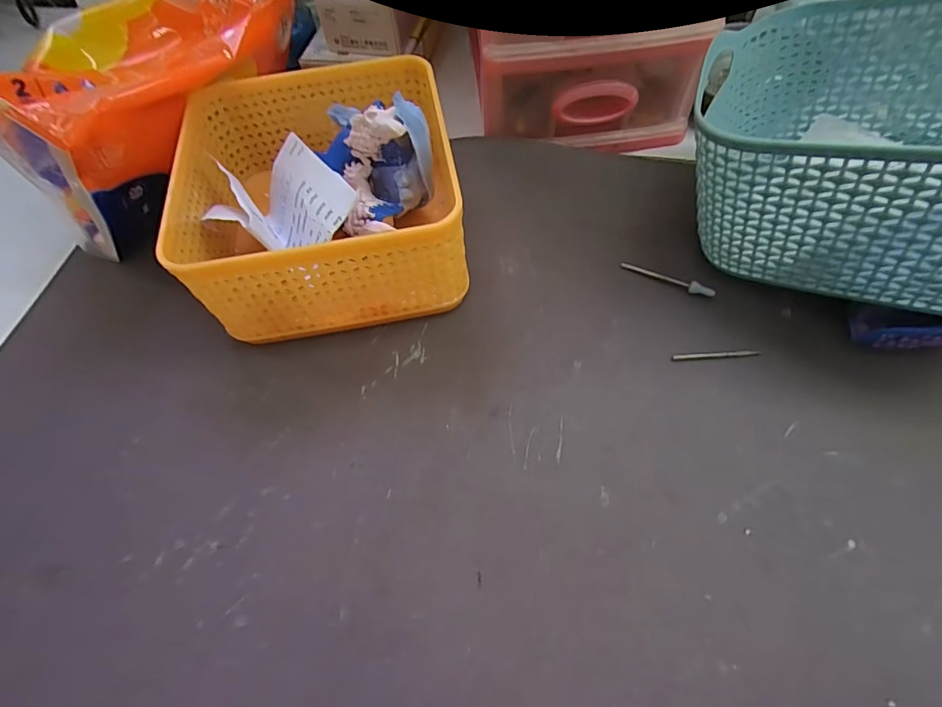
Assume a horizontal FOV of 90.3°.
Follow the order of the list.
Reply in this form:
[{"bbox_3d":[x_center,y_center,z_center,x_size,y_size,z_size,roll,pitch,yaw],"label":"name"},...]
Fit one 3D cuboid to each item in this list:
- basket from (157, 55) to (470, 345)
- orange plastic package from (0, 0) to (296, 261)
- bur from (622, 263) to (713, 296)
[{"bbox_3d":[-0.074,-0.083,0.248,0.132,0.065,0.134,-13,62,-2],"label":"basket"},{"bbox_3d":[-0.166,-0.142,0.258,0.068,0.086,0.173,22,66,16],"label":"orange plastic package"},{"bbox_3d":[0.103,-0.040,0.247,0.048,0.004,0.005,26,65,17],"label":"bur"}]

